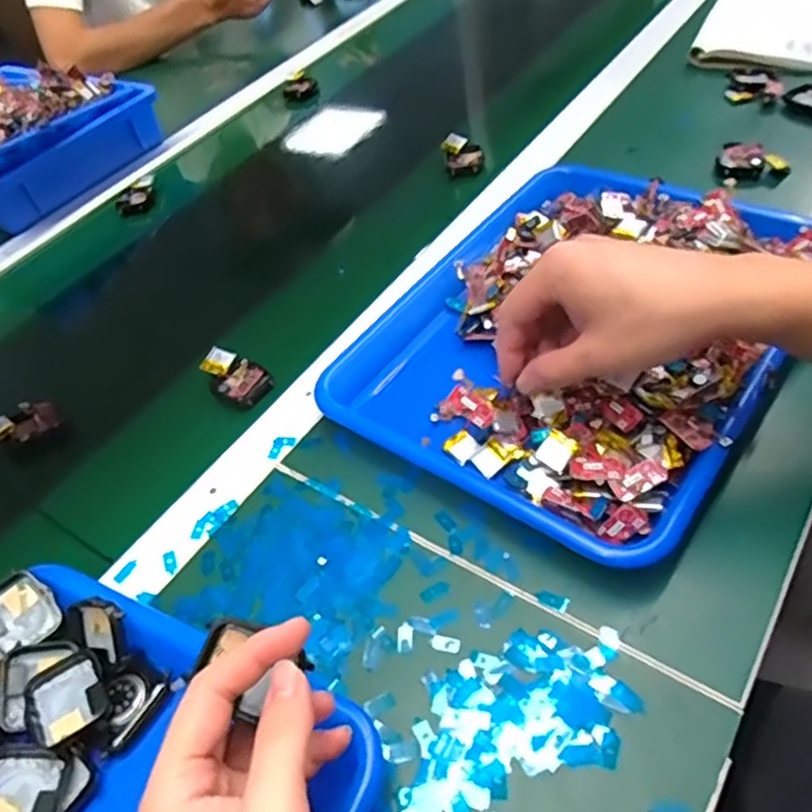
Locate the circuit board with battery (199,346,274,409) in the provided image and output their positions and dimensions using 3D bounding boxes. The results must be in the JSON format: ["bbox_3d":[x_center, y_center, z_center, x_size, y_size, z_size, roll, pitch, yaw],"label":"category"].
[{"bbox_3d":[-0.131,-0.023,0.519,0.059,0.011,0.036,27,58,23],"label":"circuit board with battery"}]

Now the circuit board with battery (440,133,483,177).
[{"bbox_3d":[0.058,-0.257,0.693,0.038,0.020,0.048,-8,47,4],"label":"circuit board with battery"}]

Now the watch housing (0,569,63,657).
[{"bbox_3d":[-0.219,0.118,0.384,0.040,0.011,0.040,-38,80,-30],"label":"watch housing"}]

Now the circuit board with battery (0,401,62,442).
[{"bbox_3d":[-0.295,0.013,0.521,0.050,0.012,0.033,-33,50,-18],"label":"circuit board with battery"}]

